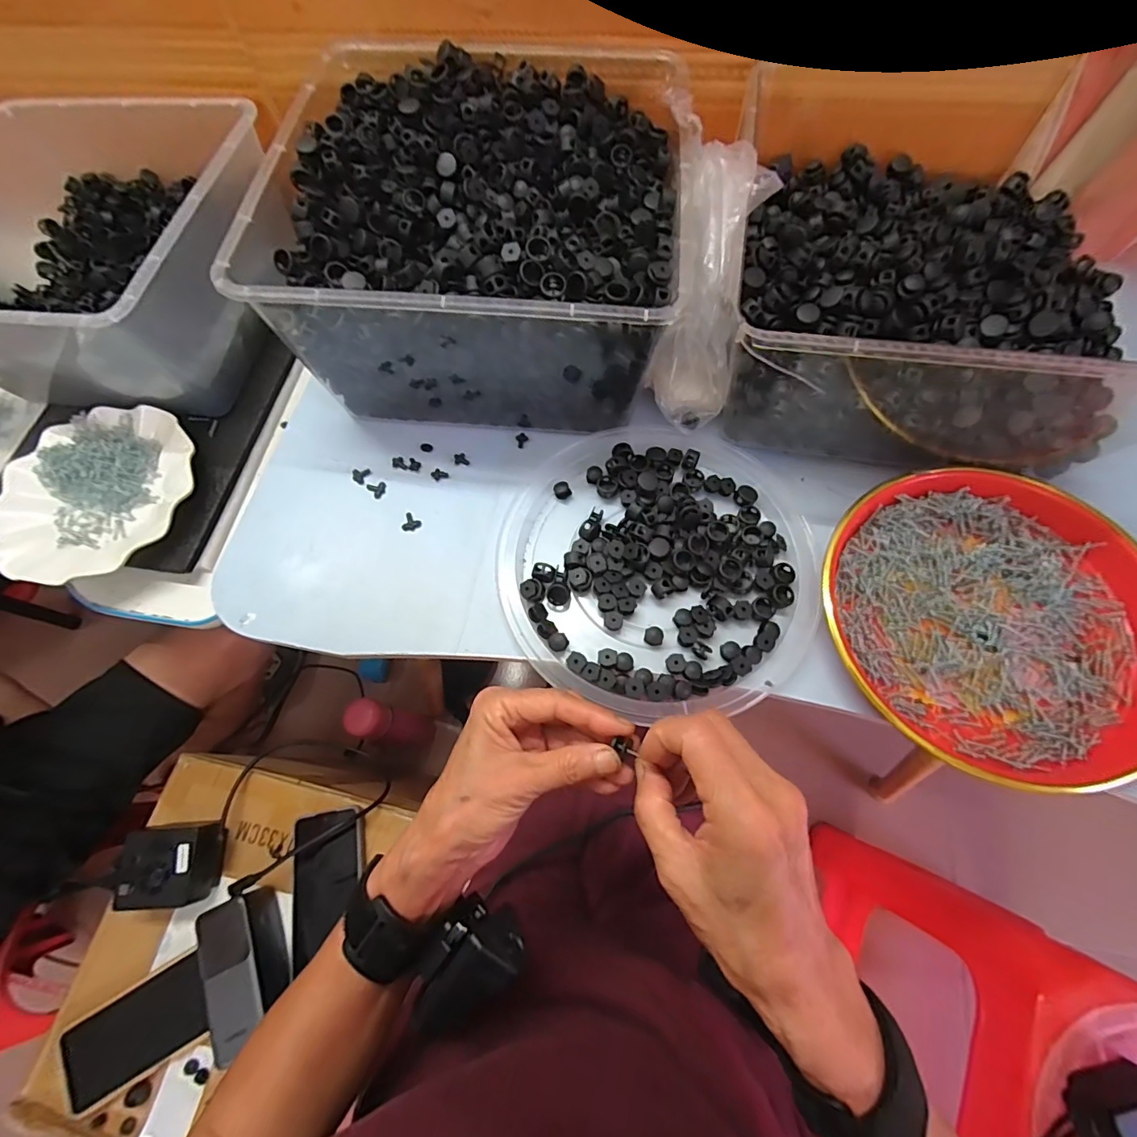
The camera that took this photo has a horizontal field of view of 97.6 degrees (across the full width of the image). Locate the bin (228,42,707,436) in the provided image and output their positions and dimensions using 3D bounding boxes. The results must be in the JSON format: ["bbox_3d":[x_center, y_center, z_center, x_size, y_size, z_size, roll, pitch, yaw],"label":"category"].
[{"bbox_3d":[-0.061,-0.268,0.413,0.286,0.143,0.289,3,69,4],"label":"bin"}]

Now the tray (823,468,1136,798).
[{"bbox_3d":[0.289,0.029,0.341,0.203,0.025,0.214,-1,68,3],"label":"tray"}]

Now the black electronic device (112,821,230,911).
[{"bbox_3d":[-0.416,0.311,0.522,0.081,0.050,0.073,-5,68,1],"label":"black electronic device"}]

